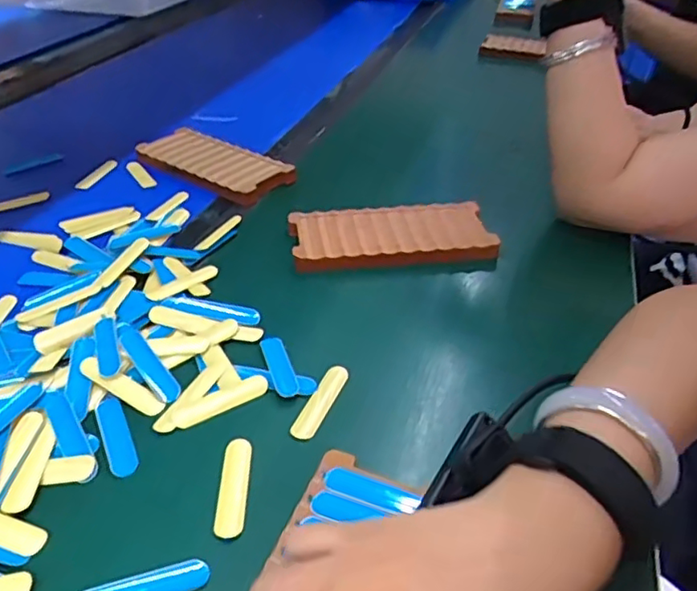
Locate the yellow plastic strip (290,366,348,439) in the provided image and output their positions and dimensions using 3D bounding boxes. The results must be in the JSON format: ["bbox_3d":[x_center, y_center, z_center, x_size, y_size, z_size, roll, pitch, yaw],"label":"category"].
[{"bbox_3d":[-0.018,0.067,0.381,0.016,0.004,0.061,15,40,18],"label":"yellow plastic strip"}]

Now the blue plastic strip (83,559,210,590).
[{"bbox_3d":[-0.099,0.139,0.284,0.061,0.004,0.016,-11,39,-14],"label":"blue plastic strip"}]

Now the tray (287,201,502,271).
[{"bbox_3d":[0.038,-0.057,0.527,0.172,0.012,0.076,-4,38,-6],"label":"tray"}]

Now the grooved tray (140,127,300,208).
[{"bbox_3d":[-0.142,-0.140,0.632,0.178,0.013,0.077,24,44,27],"label":"grooved tray"}]

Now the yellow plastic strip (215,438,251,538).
[{"bbox_3d":[-0.064,0.104,0.330,0.015,0.004,0.062,-2,38,-3],"label":"yellow plastic strip"}]

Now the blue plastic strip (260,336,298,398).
[{"bbox_3d":[-0.047,0.046,0.401,0.014,0.004,0.058,-12,40,-16],"label":"blue plastic strip"}]

